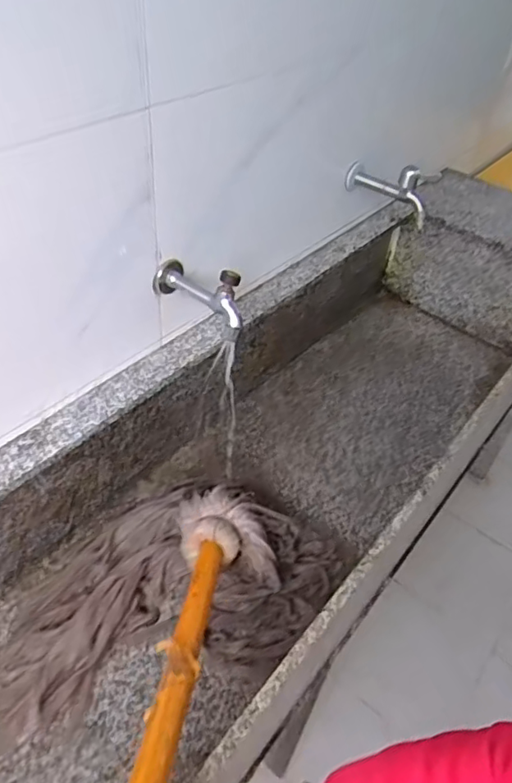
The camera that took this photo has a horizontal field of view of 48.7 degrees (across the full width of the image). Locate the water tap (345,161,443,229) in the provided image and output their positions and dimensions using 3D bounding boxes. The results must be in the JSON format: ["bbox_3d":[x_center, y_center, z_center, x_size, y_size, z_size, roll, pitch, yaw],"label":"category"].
[{"bbox_3d":[0.227,-0.347,0.940,0.046,0.071,0.170,-25,52,-29],"label":"water tap"}]

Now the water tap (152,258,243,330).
[{"bbox_3d":[-0.064,-0.129,0.692,0.125,0.055,0.040,26,47,19],"label":"water tap"}]

